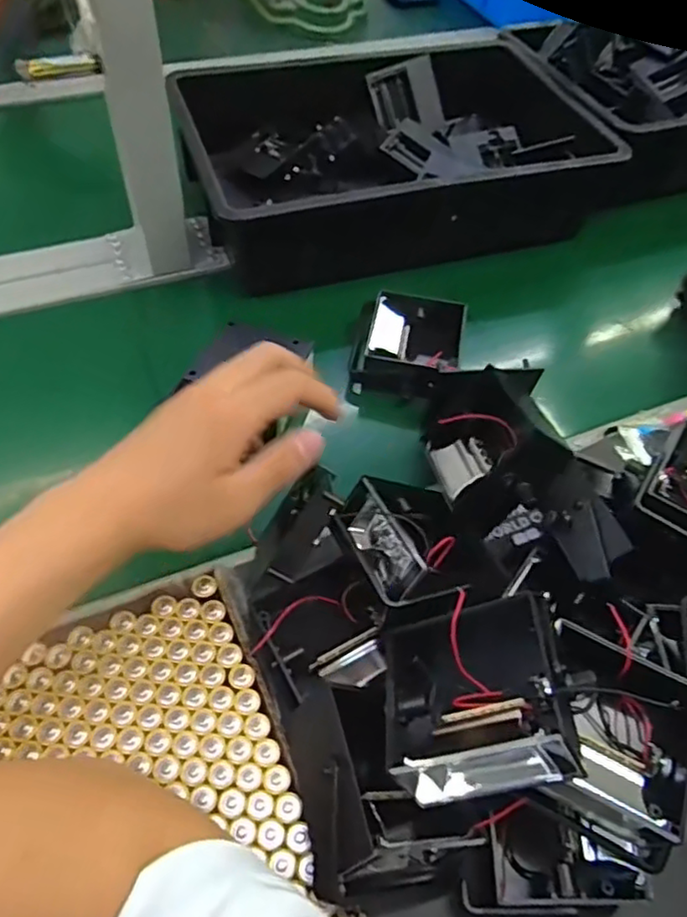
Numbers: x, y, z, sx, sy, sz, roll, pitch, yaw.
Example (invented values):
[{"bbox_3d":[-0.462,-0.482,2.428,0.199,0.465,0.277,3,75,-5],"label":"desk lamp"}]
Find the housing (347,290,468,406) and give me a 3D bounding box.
[{"bbox_3d":[0.057,-0.097,0.571,0.087,0.043,0.098,13,55,5],"label":"housing"}]

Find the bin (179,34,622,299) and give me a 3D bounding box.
[{"bbox_3d":[0.049,-0.330,0.699,0.428,0.104,0.310,-10,57,-11],"label":"bin"}]

